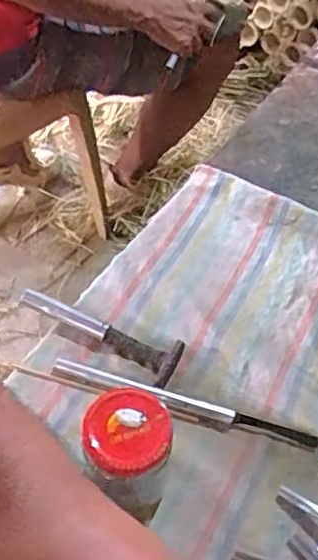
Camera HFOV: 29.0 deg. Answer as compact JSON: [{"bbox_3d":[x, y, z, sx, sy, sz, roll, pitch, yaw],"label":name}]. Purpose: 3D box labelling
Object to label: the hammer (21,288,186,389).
[{"bbox_3d":[-0.057,0.046,0.586,0.162,0.016,0.045,23,53,12],"label":"hammer"}]

